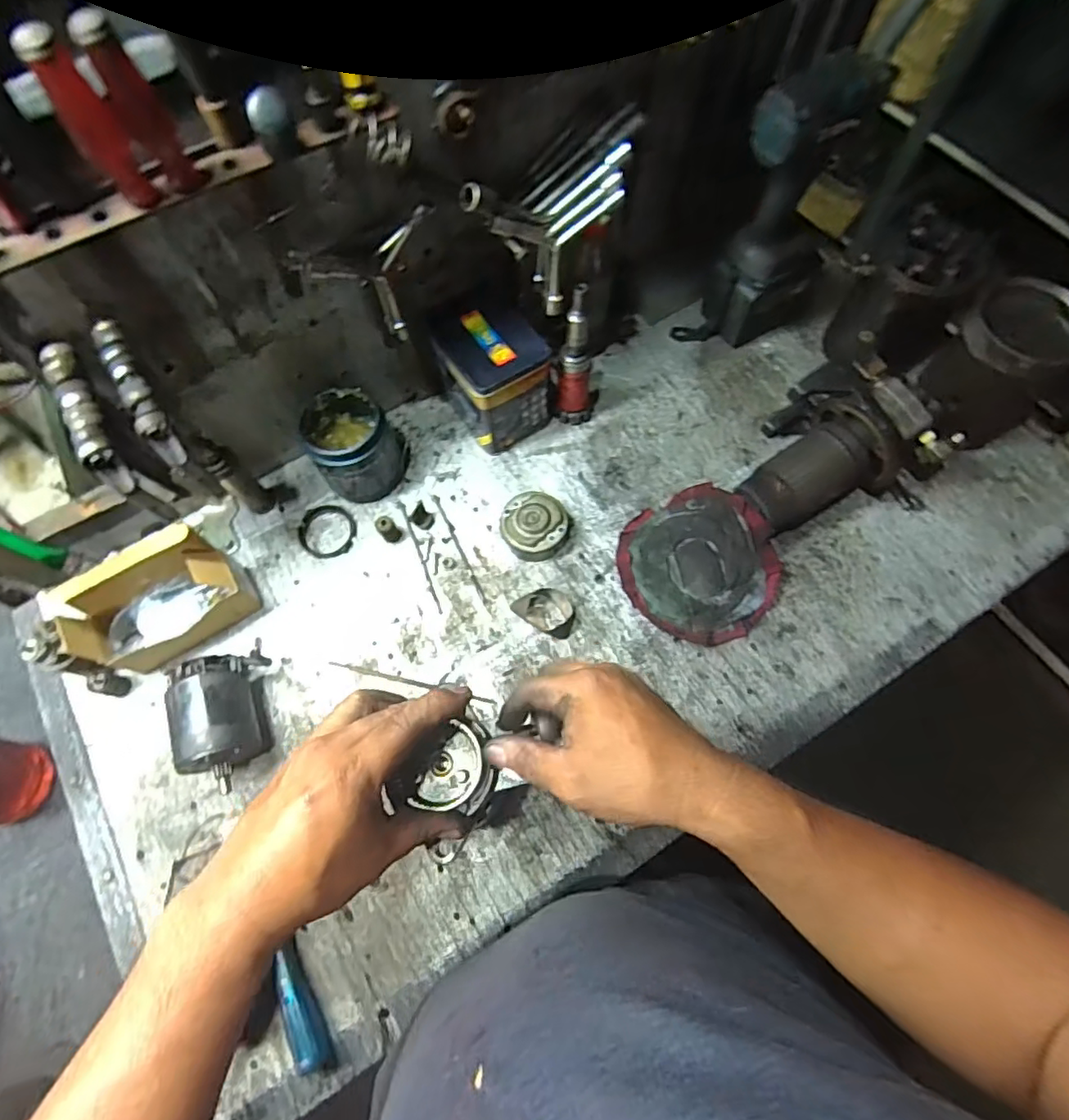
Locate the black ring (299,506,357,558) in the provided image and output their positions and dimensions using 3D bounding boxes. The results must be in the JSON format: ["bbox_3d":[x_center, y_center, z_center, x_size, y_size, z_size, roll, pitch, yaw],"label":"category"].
[{"bbox_3d":[-0.239,-0.034,0.676,0.066,0.005,0.064,0,70,0],"label":"black ring"}]

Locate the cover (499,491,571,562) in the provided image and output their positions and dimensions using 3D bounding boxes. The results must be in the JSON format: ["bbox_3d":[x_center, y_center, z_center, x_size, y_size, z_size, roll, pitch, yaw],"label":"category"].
[{"bbox_3d":[0.001,-0.038,0.656,0.074,0.034,0.072,0,70,0],"label":"cover"}]

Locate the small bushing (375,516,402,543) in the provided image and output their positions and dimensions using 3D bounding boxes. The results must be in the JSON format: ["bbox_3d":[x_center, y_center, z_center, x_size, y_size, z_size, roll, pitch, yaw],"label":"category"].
[{"bbox_3d":[-0.162,-0.035,0.648,0.020,0.039,0.022,0,70,0],"label":"small bushing"}]

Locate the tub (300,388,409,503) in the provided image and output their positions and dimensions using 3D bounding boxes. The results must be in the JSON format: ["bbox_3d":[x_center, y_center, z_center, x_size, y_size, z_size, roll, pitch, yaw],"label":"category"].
[{"bbox_3d":[-0.198,-0.129,0.647,0.094,0.095,0.085,-32,73,-11],"label":"tub"}]

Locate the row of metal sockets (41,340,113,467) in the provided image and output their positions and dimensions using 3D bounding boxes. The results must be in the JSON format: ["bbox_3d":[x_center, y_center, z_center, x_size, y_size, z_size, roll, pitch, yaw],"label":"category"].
[{"bbox_3d":[-0.342,-0.118,0.436,0.021,0.016,0.116,-29,70,-11],"label":"row of metal sockets"}]

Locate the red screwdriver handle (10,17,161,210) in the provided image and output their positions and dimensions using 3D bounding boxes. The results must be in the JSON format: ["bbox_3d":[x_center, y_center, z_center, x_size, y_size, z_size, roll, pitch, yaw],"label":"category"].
[{"bbox_3d":[-0.257,-0.251,0.339,0.023,0.093,0.019,-30,73,-10],"label":"red screwdriver handle"}]

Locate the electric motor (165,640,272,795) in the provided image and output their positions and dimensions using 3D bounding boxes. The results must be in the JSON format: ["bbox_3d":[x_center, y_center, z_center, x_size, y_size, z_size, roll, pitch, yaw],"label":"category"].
[{"bbox_3d":[-0.303,0.156,0.562,0.077,0.072,0.124,-11,67,-4],"label":"electric motor"}]

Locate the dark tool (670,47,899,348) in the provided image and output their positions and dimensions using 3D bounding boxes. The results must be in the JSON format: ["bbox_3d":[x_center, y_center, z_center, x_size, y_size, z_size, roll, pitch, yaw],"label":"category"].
[{"bbox_3d":[0.261,-0.368,0.638,0.140,0.304,0.080,-30,71,-10],"label":"dark tool"}]

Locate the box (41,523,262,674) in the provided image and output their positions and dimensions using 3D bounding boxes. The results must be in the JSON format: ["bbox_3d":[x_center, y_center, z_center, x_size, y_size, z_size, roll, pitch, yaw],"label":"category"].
[{"bbox_3d":[-0.374,0.047,0.585,0.148,0.112,0.085,-36,73,-12],"label":"box"}]

